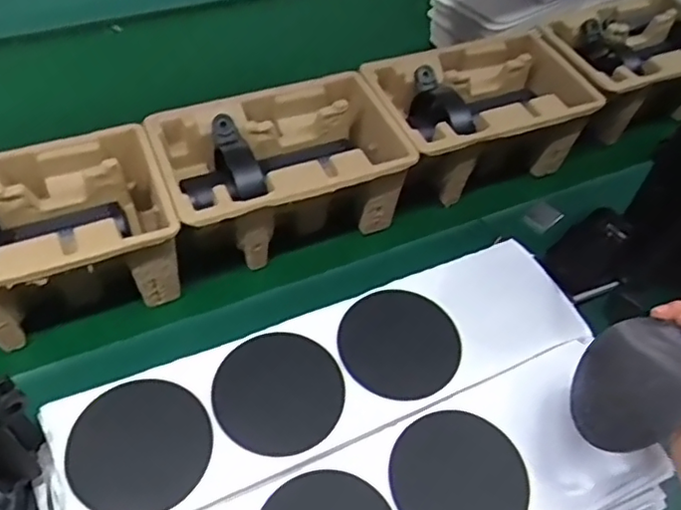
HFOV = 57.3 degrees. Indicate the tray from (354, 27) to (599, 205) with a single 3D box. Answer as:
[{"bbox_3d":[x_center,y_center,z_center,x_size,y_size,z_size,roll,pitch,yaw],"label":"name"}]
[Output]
[{"bbox_3d":[0.149,-0.150,0.688,0.228,0.106,0.154,-20,52,-16],"label":"tray"}]

